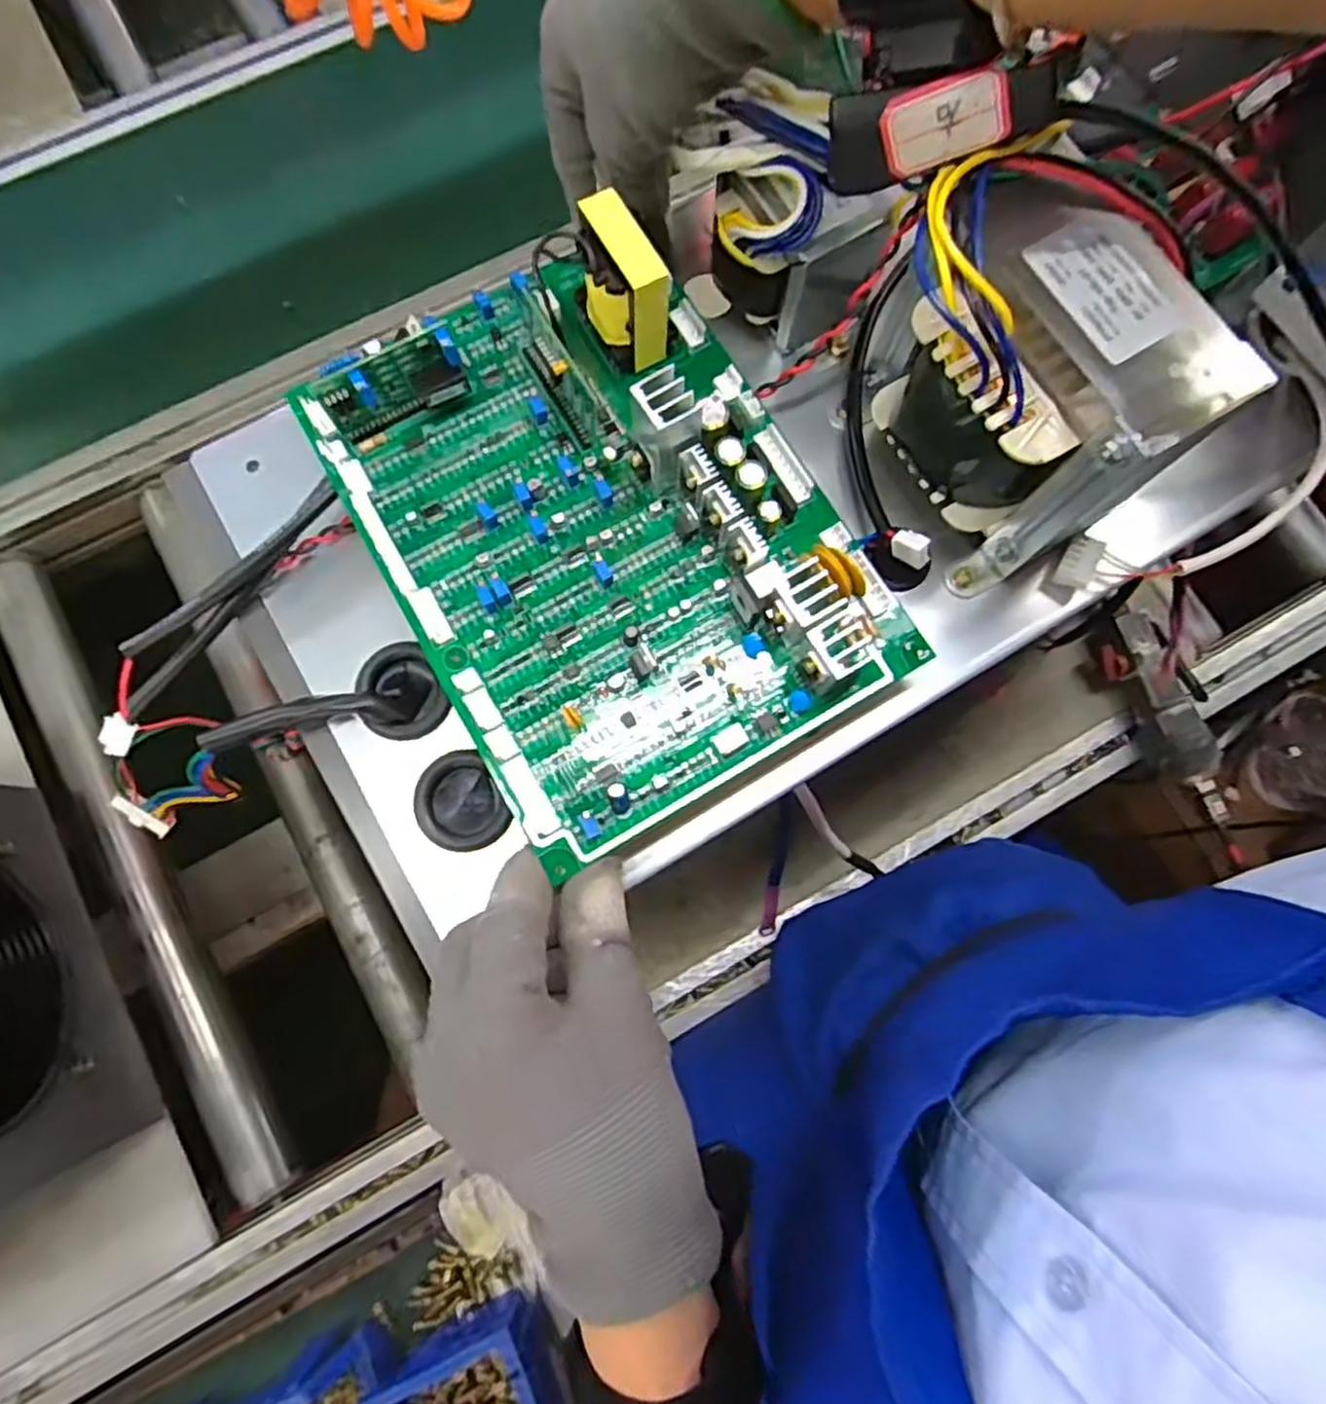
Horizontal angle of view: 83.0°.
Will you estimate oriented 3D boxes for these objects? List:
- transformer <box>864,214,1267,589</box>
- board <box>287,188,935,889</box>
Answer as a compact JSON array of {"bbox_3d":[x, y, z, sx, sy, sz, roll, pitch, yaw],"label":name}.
[{"bbox_3d":[0.137,-0.114,0.283,0.079,0.120,0.098,-31,81,-7],"label":"transformer"},{"bbox_3d":[-0.024,-0.077,0.291,0.168,0.050,0.232,-30,81,-7],"label":"board"}]

